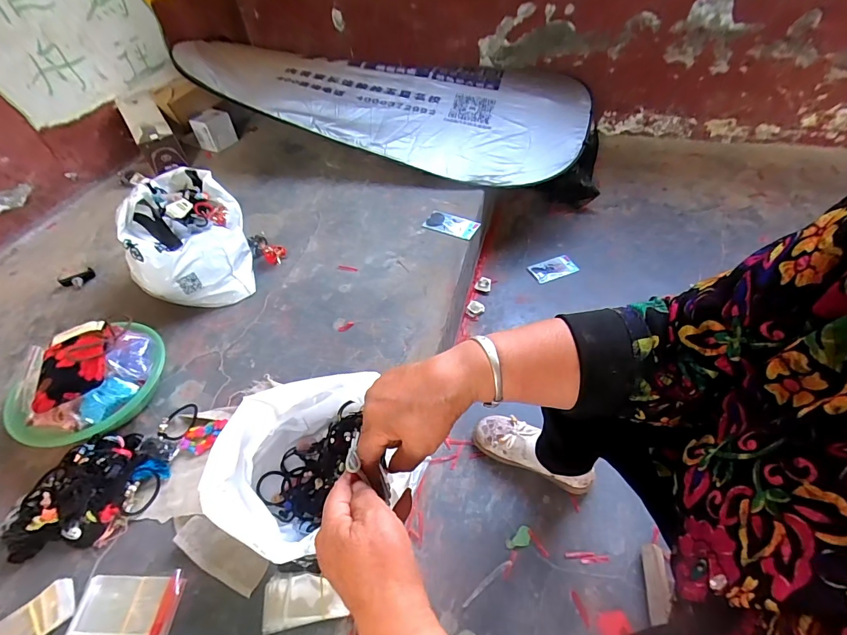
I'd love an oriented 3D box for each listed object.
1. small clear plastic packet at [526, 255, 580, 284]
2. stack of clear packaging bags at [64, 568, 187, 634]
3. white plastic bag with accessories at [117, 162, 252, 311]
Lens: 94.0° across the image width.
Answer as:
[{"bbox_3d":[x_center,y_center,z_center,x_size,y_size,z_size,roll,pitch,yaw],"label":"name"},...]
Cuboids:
[{"bbox_3d":[0.387,-0.145,1.173,0.130,0.012,0.074,-22,60,-5],"label":"small clear plastic packet"},{"bbox_3d":[-0.378,0.372,0.510,0.129,0.019,0.067,-2,49,3],"label":"stack of clear packaging bags"},{"bbox_3d":[-0.523,-0.200,0.902,0.199,0.201,0.326,-14,50,-8],"label":"white plastic bag with accessories"}]

